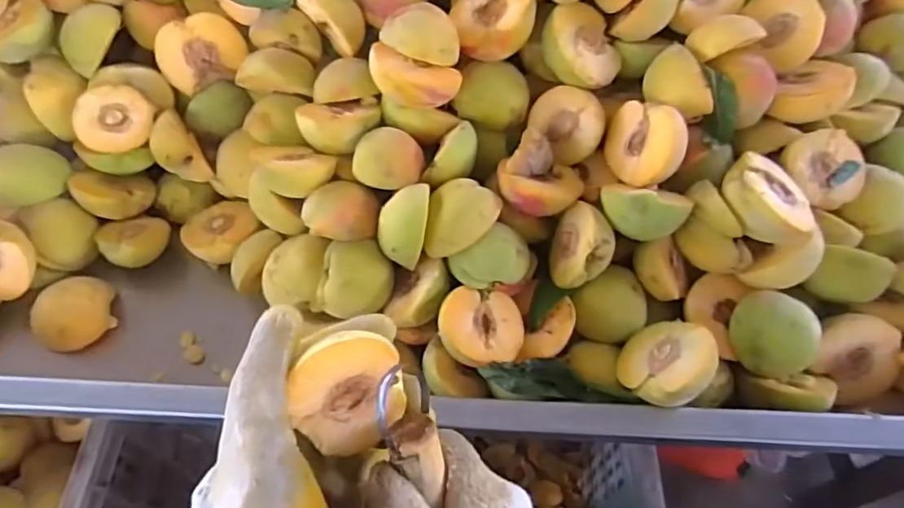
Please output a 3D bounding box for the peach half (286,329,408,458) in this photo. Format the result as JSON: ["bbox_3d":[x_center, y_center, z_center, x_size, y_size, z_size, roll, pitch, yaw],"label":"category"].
[{"bbox_3d":[-0.053,0.063,0.285,0.053,0.059,0.028,-32,28,-14],"label":"peach half"}]

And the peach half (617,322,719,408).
[{"bbox_3d":[0.141,0.072,0.388,0.061,0.025,0.061,-32,31,23],"label":"peach half"}]

